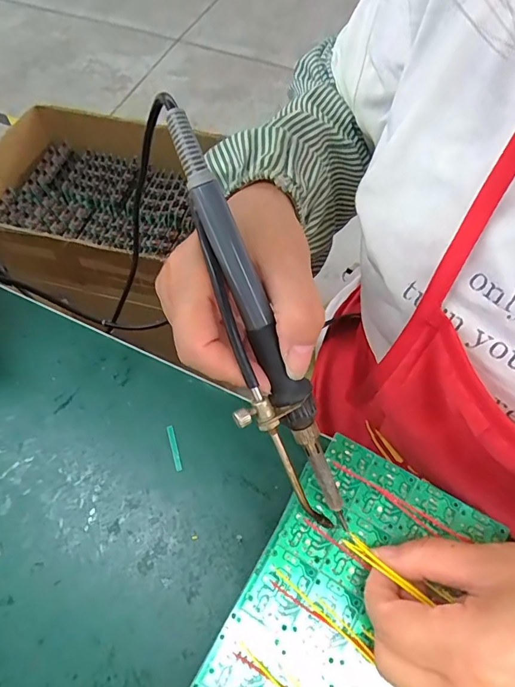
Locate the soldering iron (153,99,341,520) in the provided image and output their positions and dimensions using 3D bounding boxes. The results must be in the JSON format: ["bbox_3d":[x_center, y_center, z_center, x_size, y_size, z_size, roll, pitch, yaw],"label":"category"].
[{"bbox_3d":[-0.004,0.001,0.209,0.032,0.033,0.212,-24,107,-11],"label":"soldering iron"}]

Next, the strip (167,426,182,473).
[{"bbox_3d":[-0.063,0.078,0.336,0.005,0.004,0.035,-16,62,-7],"label":"strip"}]

